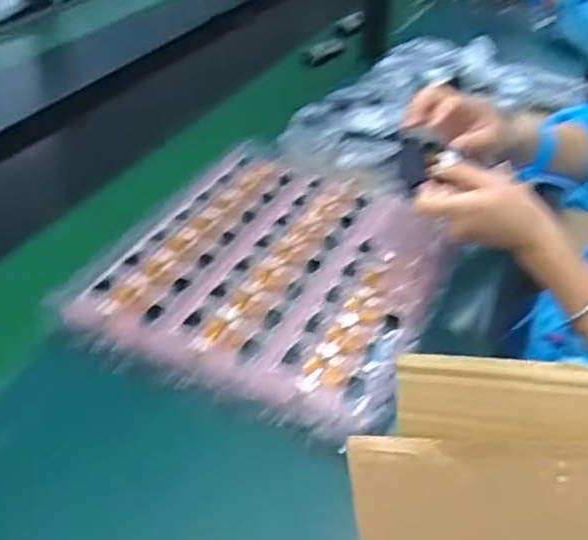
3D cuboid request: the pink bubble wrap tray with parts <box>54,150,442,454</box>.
[{"bbox_3d":[-0.016,-0.007,0.706,0.297,0.028,0.342,14,40,15],"label":"pink bubble wrap tray with parts"}]

